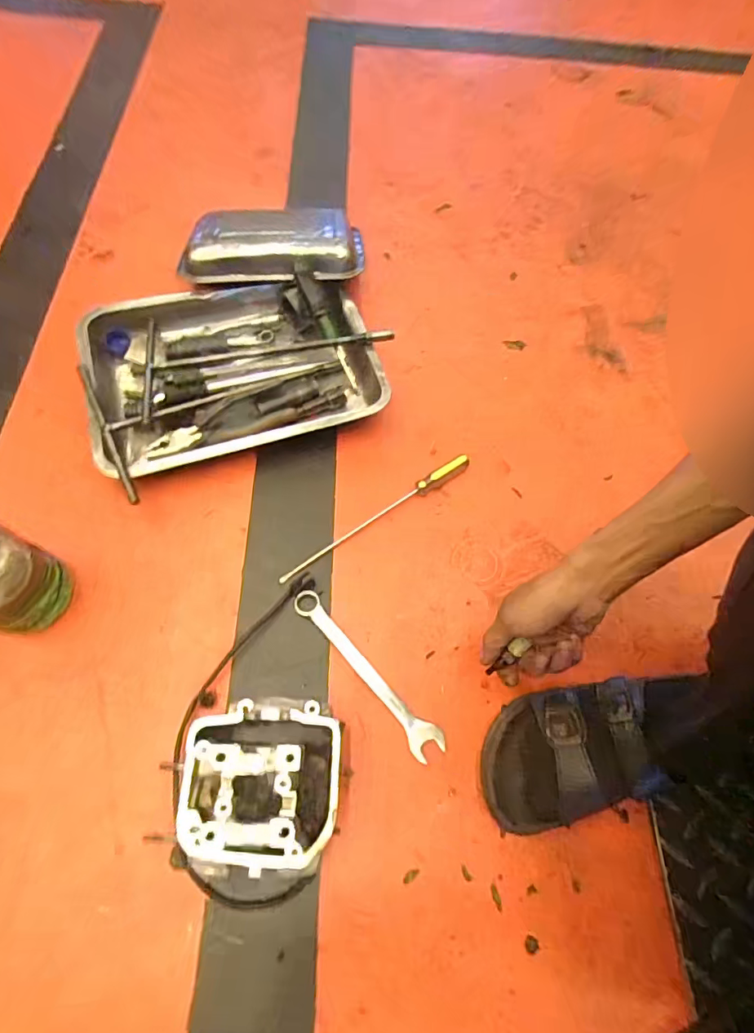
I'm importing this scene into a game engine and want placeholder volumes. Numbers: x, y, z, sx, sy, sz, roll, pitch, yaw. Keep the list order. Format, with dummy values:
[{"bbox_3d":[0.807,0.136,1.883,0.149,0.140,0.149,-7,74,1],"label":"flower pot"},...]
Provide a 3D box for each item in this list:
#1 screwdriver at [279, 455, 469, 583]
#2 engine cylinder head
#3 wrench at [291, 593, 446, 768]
[{"bbox_3d":[0.004,0.000,0.553,0.261,0.015,0.018,-34,71,-17],"label":"screwdriver"},{"bbox_3d":[-0.098,0.217,0.399,0.137,0.096,0.124,2,65,-3],"label":"engine cylinder head"},{"bbox_3d":[-0.012,0.151,0.480,0.032,0.007,0.201,-38,72,-19],"label":"wrench"}]

